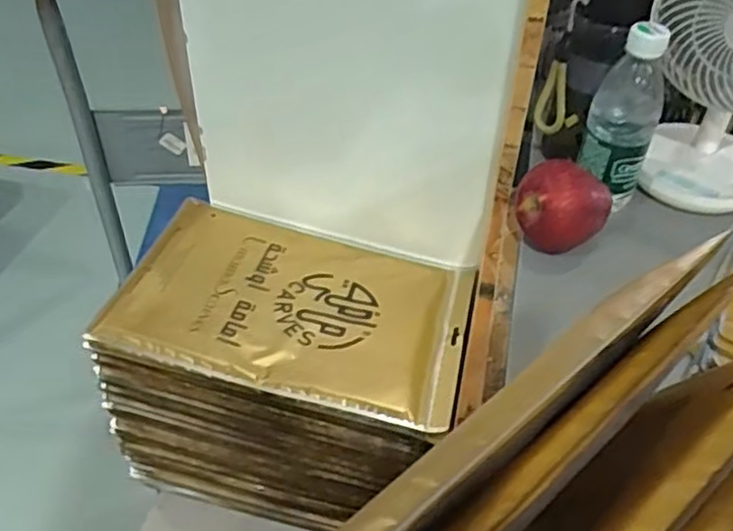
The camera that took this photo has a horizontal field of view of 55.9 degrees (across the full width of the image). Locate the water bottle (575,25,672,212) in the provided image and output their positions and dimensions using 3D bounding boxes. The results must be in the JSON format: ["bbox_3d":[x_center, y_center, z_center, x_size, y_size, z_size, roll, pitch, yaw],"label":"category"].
[{"bbox_3d":[0.231,-0.130,0.621,0.057,0.162,0.052,17,45,16],"label":"water bottle"}]

